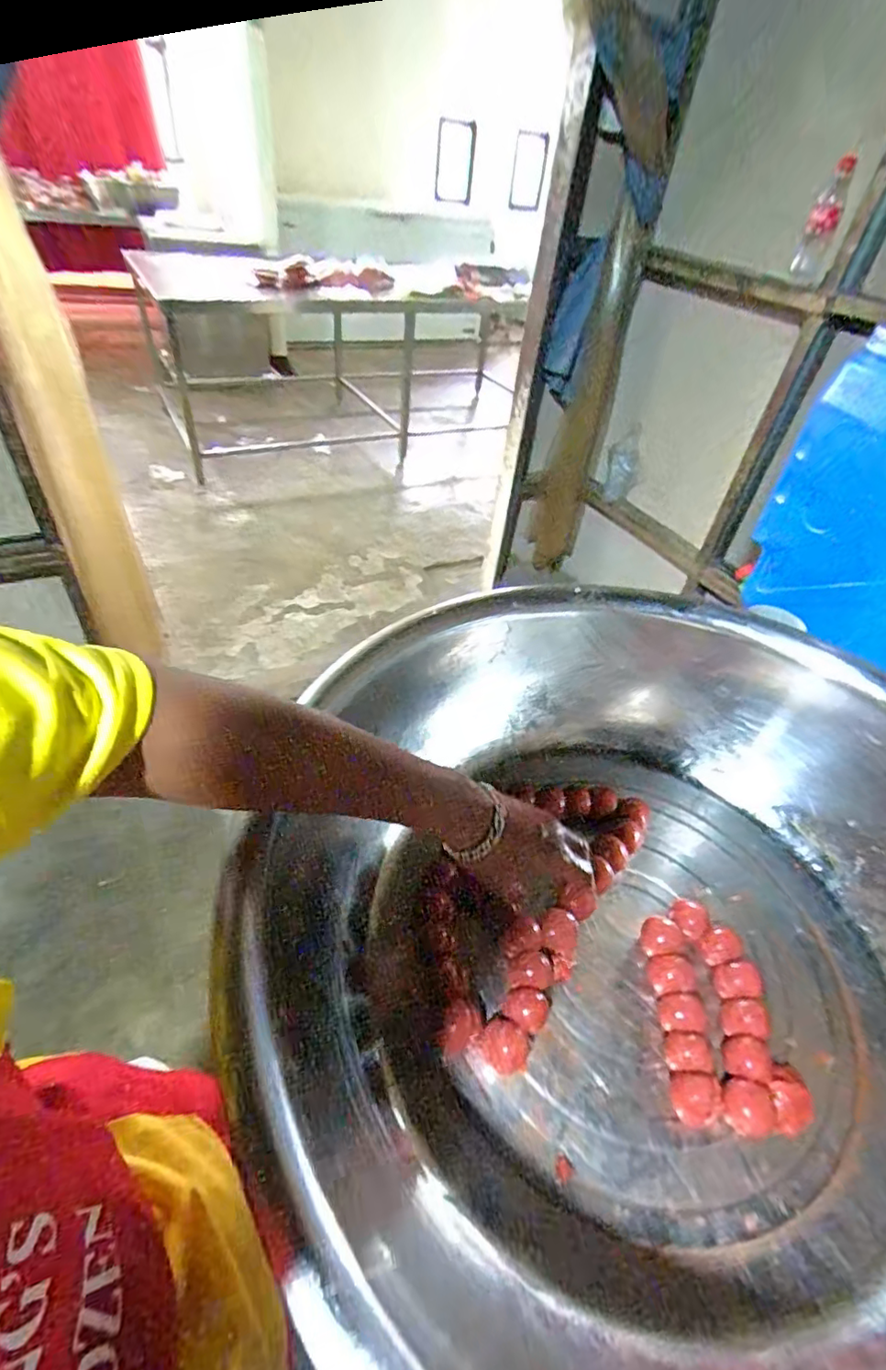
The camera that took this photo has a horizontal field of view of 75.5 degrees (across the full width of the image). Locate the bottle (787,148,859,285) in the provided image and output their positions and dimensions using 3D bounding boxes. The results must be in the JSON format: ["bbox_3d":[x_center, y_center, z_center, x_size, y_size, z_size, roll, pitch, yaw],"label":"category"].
[{"bbox_3d":[0.691,-0.833,1.028,0.061,0.171,0.050,35,49,26],"label":"bottle"}]

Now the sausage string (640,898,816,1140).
[{"bbox_3d":[0.244,0.283,0.506,0.115,0.033,0.179,7,43,0],"label":"sausage string"}]

